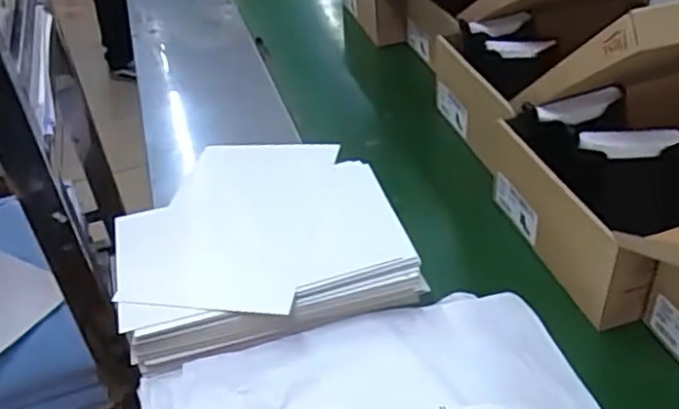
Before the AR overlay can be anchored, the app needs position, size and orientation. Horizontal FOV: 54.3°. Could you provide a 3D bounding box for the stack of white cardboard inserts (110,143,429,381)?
[{"bbox_3d":[-0.102,0.035,0.798,0.323,0.060,0.308,-14,40,-10],"label":"stack of white cardboard inserts"}]

